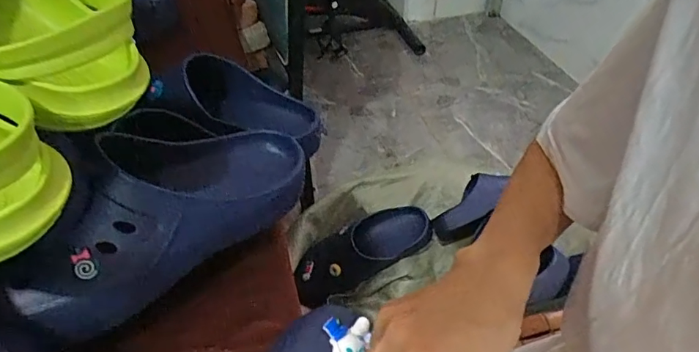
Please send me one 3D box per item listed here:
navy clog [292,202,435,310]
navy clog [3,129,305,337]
[{"bbox_3d":[0.021,0.149,0.998,0.302,0.088,0.101,-29,48,-3],"label":"navy clog"},{"bbox_3d":[-0.149,0.013,0.403,0.096,0.100,0.254,34,53,31],"label":"navy clog"}]

